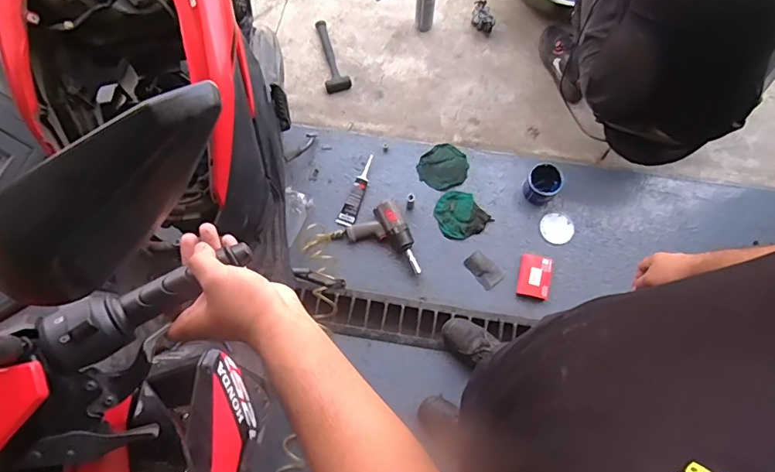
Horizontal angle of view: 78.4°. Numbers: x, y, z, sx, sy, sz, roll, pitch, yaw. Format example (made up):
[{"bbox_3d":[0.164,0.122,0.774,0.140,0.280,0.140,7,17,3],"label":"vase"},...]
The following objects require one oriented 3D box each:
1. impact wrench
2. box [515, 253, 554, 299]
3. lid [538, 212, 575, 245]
[{"bbox_3d":[-0.005,0.029,1.464,0.180,0.061,0.239,-27,76,-5],"label":"impact wrench"},{"bbox_3d":[0.446,0.122,1.437,0.095,0.038,0.136,11,76,5],"label":"box"},{"bbox_3d":[0.534,-0.024,1.498,0.102,0.011,0.093,0,76,2],"label":"lid"}]

